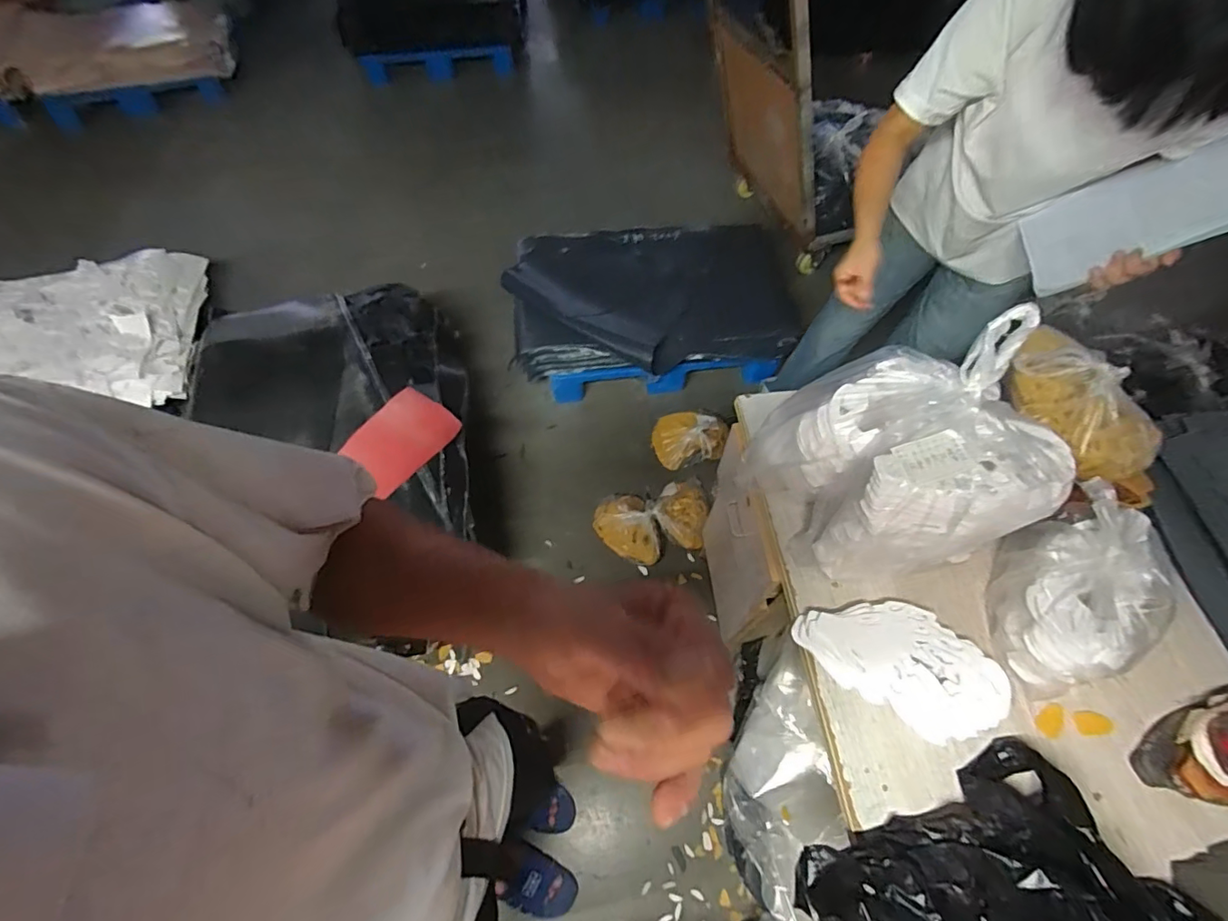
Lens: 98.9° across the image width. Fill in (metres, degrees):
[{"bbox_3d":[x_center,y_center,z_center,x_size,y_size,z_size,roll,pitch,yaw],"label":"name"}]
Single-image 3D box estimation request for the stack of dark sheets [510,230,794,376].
[{"bbox_3d":[0.132,-0.557,1.808,0.933,0.168,0.661,-6,60,-3],"label":"stack of dark sheets"}]

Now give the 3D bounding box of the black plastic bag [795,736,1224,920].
[{"bbox_3d":[0.447,0.447,0.580,0.466,0.077,0.253,14,61,8],"label":"black plastic bag"}]

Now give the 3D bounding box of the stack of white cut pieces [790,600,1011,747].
[{"bbox_3d":[0.378,0.262,0.700,0.256,0.052,0.132,29,64,16],"label":"stack of white cut pieces"}]

